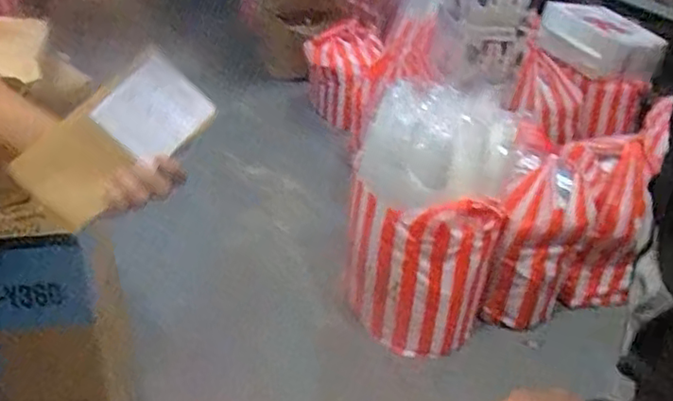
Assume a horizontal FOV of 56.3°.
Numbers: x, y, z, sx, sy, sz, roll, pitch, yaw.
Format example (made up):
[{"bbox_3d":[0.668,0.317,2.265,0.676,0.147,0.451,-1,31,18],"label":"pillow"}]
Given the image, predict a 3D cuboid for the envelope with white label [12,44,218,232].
[{"bbox_3d":[-0.225,-0.062,0.632,0.187,0.015,0.103,-42,79,-10],"label":"envelope with white label"}]

